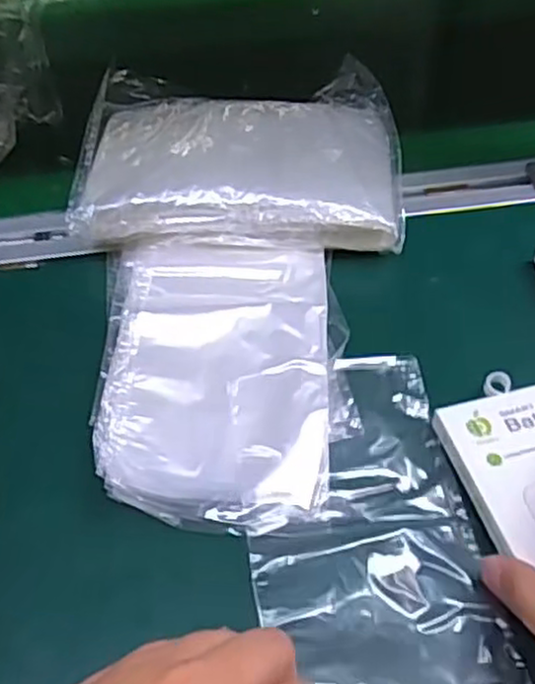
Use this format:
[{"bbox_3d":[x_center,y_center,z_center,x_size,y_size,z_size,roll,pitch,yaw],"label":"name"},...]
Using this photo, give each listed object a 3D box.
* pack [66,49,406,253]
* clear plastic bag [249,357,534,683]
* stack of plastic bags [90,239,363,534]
[{"bbox_3d":[-0.016,-0.113,0.456,0.193,0.046,0.136,0,51,3],"label":"pack"},{"bbox_3d":[0.044,0.089,0.310,0.096,0.015,0.189,-8,53,-5],"label":"clear plastic bag"},{"bbox_3d":[-0.022,0.012,0.372,0.125,0.014,0.173,-4,51,-1],"label":"stack of plastic bags"}]

